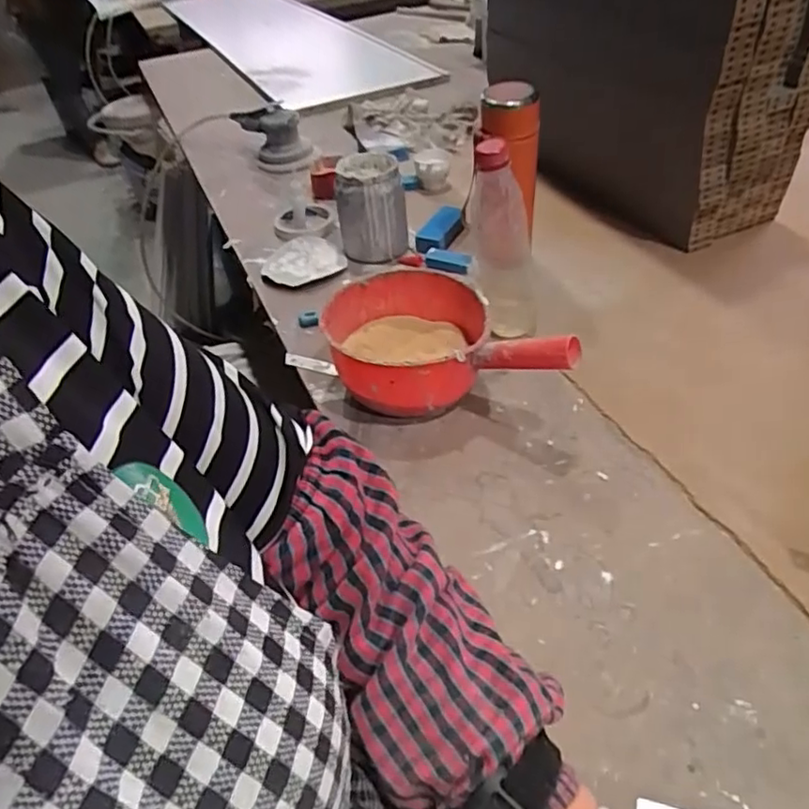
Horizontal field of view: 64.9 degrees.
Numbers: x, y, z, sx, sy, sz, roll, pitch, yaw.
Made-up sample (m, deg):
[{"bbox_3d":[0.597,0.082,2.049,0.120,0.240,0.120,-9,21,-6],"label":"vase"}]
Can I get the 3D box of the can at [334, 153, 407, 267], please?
[{"bbox_3d":[-0.044,-0.267,0.868,0.090,0.115,0.096,-5,42,2],"label":"can"}]

